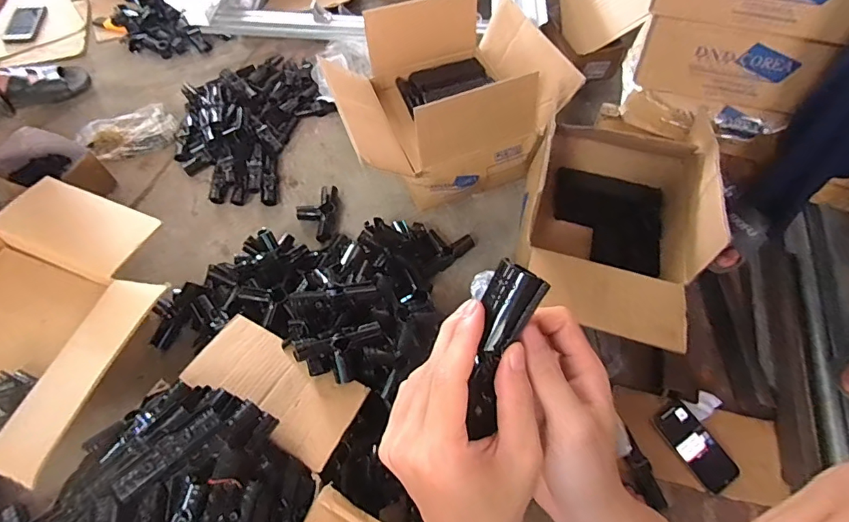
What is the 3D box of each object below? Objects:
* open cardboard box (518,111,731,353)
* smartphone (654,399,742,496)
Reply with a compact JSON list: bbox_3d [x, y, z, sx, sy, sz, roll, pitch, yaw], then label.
[{"bbox_3d":[0.341,-0.059,0.889,0.303,0.274,0.421,23,61,12],"label":"open cardboard box"},{"bbox_3d":[0.455,0.308,0.790,0.068,0.009,0.142,-27,64,-17],"label":"smartphone"}]

